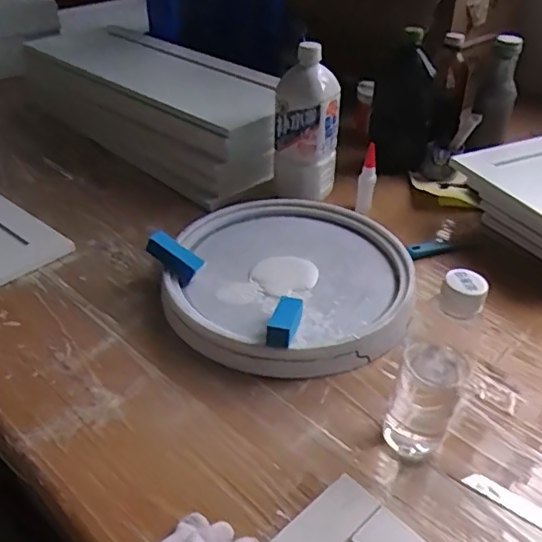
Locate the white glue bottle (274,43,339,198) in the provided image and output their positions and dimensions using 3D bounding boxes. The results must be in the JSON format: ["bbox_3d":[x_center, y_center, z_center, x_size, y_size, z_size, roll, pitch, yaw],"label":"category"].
[{"bbox_3d":[0.050,-0.204,0.815,0.078,0.201,0.068,22,42,24],"label":"white glue bottle"}]

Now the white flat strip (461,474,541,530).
[{"bbox_3d":[0.213,0.200,0.483,0.100,0.004,0.019,26,43,28],"label":"white flat strip"}]

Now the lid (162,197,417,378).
[{"bbox_3d":[0.025,0.003,0.688,0.275,0.049,0.289,2,37,-1],"label":"lid"}]

